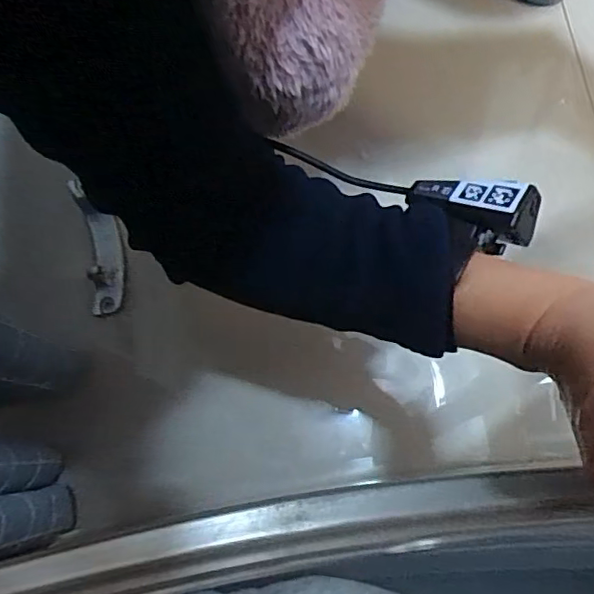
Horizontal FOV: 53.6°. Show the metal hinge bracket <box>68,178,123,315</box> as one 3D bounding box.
[{"bbox_3d":[-0.200,-0.054,0.591,0.034,0.032,0.143,-15,74,-3],"label":"metal hinge bracket"}]

